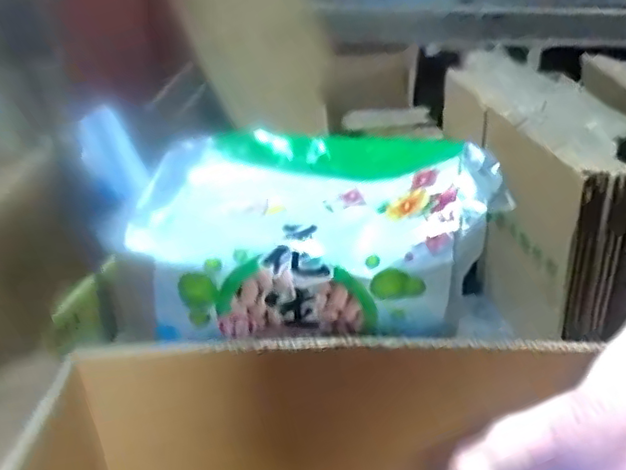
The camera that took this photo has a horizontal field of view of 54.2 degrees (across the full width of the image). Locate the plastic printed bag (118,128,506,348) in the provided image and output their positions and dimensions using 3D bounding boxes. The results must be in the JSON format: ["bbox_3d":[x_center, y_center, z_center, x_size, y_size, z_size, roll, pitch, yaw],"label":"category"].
[{"bbox_3d":[-0.006,0.015,0.963,0.550,0.271,0.300,3,33,5],"label":"plastic printed bag"}]

